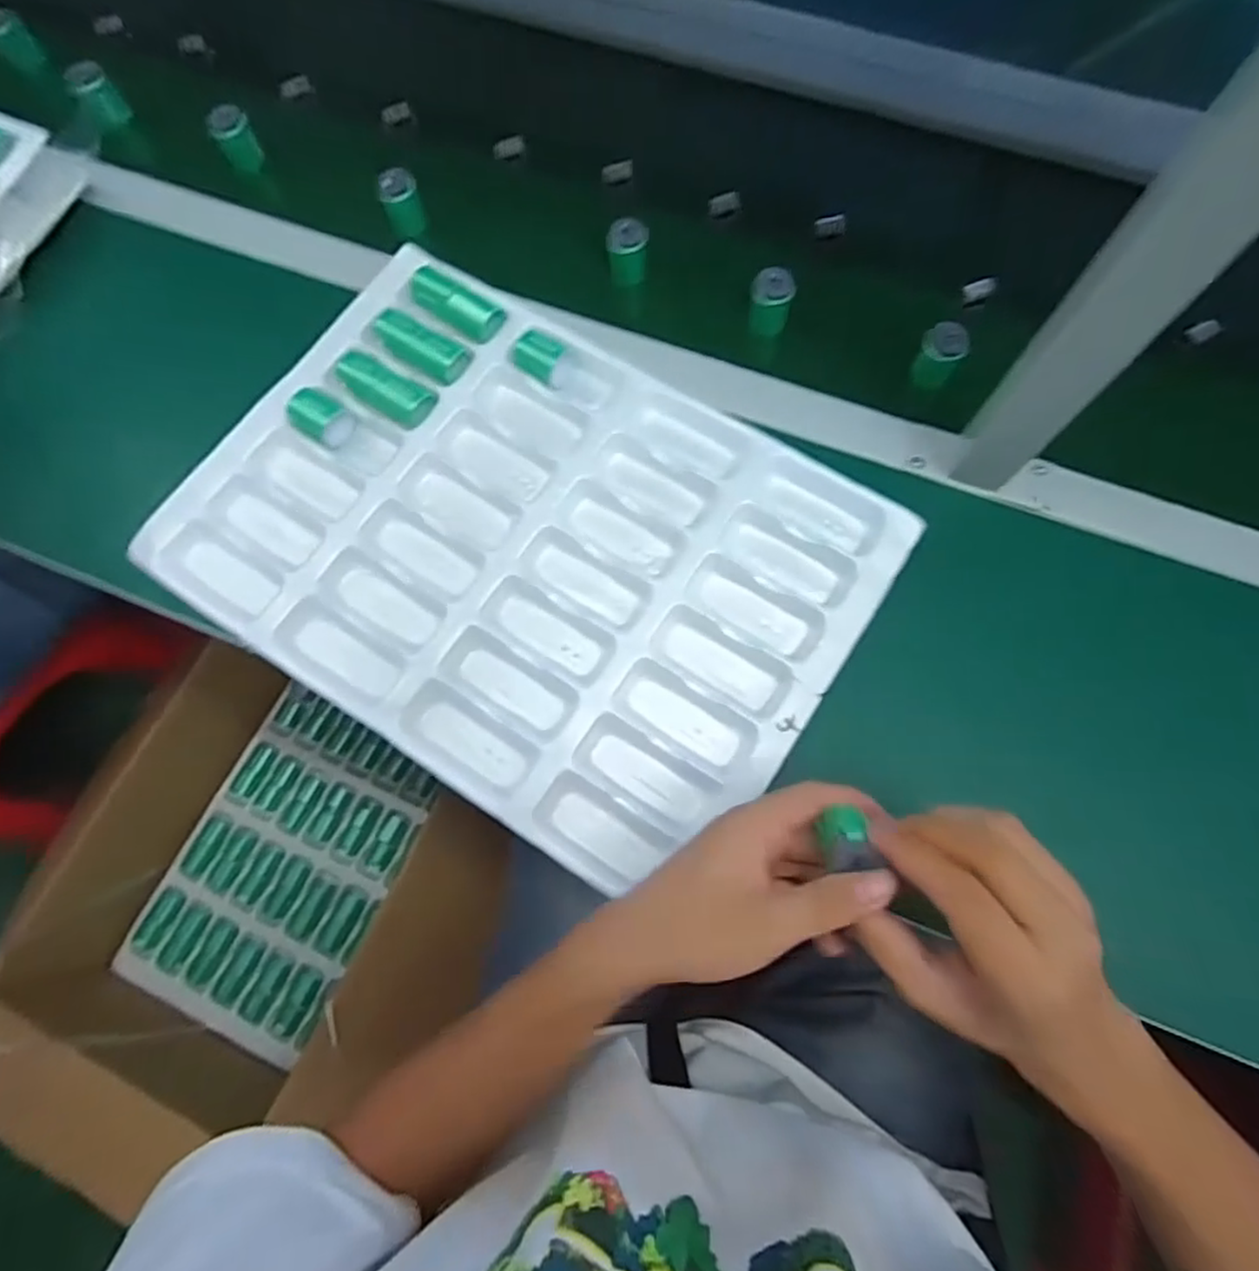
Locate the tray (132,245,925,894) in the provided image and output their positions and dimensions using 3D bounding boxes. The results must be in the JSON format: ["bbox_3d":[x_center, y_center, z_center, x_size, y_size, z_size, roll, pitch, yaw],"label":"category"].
[{"bbox_3d":[-0.072,-0.066,0.482,0.445,0.031,0.317,33,78,9],"label":"tray"}]

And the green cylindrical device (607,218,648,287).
[{"bbox_3d":[-0.002,-0.306,0.551,0.031,0.043,0.024,8,75,3],"label":"green cylindrical device"}]

